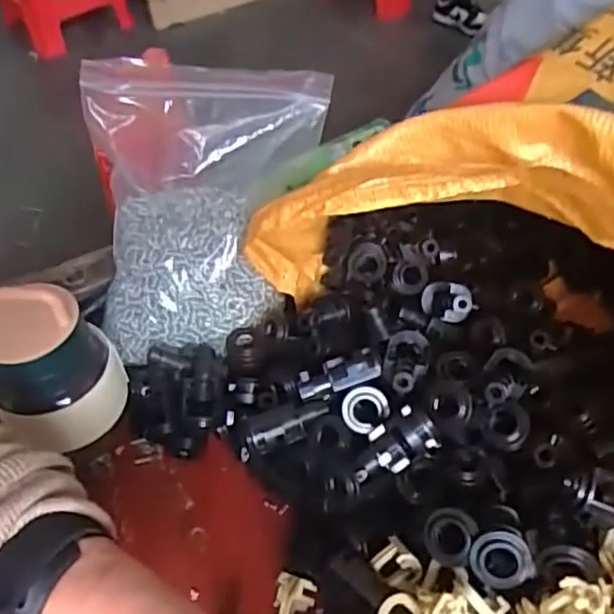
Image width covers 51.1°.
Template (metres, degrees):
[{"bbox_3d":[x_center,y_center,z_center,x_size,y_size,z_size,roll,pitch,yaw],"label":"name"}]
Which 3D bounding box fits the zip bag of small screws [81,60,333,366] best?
[{"bbox_3d":[-0.062,-0.074,0.429,0.172,0.139,0.129,-10,48,-3],"label":"zip bag of small screws"}]

